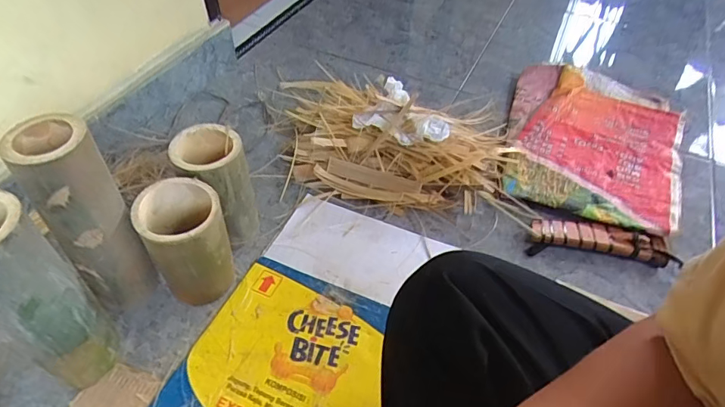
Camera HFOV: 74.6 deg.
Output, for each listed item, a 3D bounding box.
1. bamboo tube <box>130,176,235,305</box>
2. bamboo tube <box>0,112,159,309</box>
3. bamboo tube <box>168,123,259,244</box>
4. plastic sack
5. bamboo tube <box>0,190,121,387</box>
[{"bbox_3d":[-0.226,0.058,0.632,0.096,0.163,0.097,-28,54,-25],"label":"bamboo tube"},{"bbox_3d":[-0.326,0.024,0.575,0.074,0.266,0.076,33,54,26],"label":"bamboo tube"},{"bbox_3d":[-0.211,-0.021,0.710,0.096,0.163,0.110,-31,55,-27],"label":"bamboo tube"},{"bbox_3d":[0.437,-0.127,0.908,0.320,0.046,0.450,19,49,15],"label":"plastic sack"},{"bbox_3d":[-0.343,0.109,0.511,0.083,0.277,0.085,29,52,23],"label":"bamboo tube"}]

